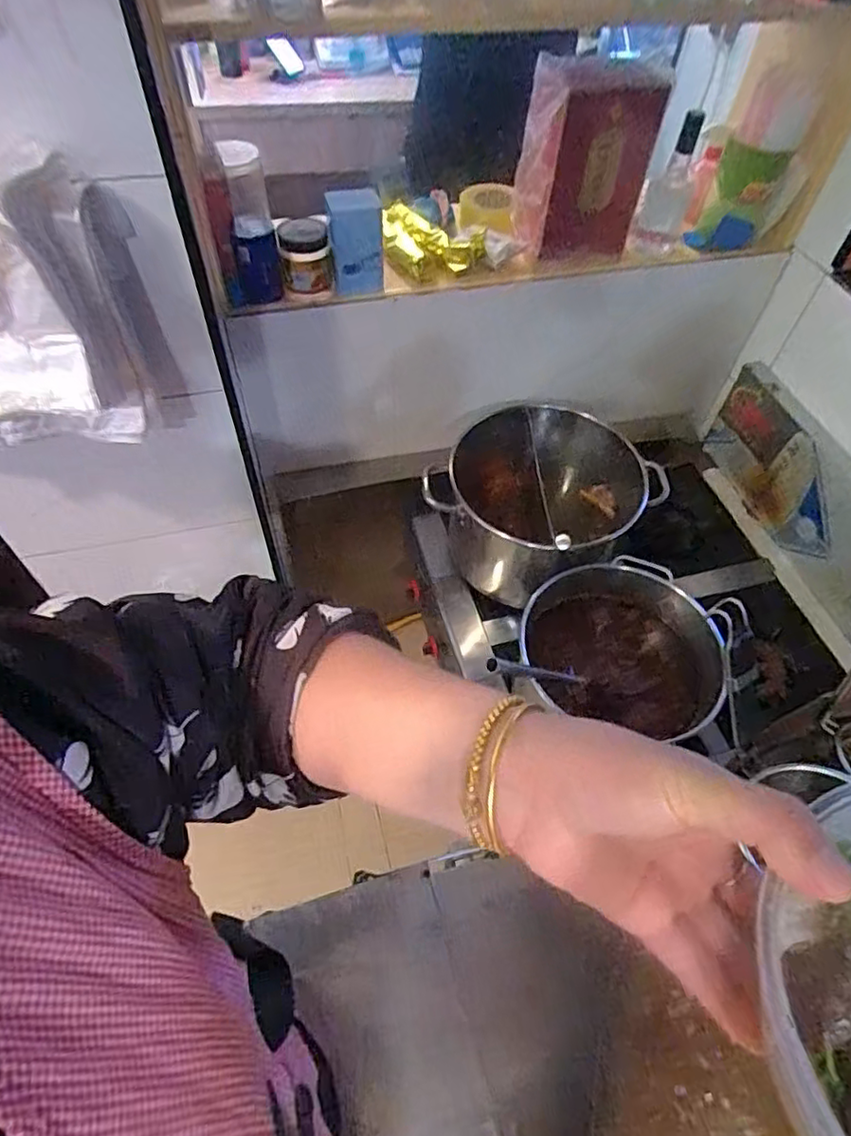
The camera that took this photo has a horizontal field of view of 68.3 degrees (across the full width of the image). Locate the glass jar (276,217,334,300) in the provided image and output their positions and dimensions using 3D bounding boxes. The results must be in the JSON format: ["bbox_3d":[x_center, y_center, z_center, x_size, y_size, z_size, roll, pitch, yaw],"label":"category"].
[{"bbox_3d":[-0.197,-0.510,1.033,0.082,0.102,0.082,1,54,-1],"label":"glass jar"}]

